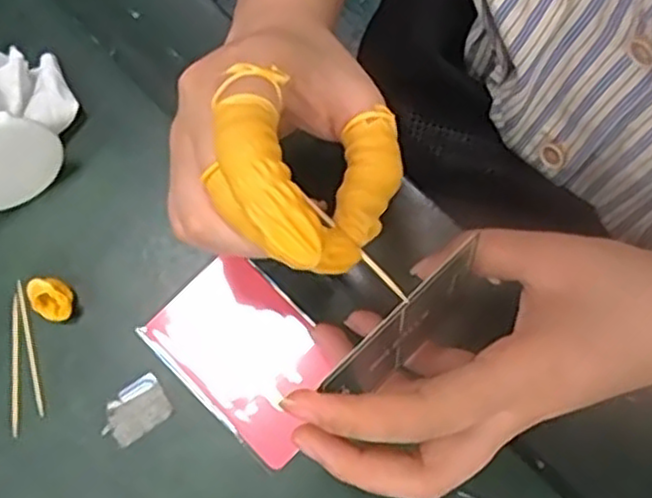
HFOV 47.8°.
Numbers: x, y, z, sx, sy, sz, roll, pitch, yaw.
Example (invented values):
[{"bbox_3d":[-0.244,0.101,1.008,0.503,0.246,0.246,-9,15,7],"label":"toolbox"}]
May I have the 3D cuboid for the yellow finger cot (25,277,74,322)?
[{"bbox_3d":[-0.121,0.022,0.324,0.020,0.018,0.017,31,78,10],"label":"yellow finger cot"}]

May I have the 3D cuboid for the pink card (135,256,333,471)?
[{"bbox_3d":[-0.034,0.045,0.321,0.083,0.005,0.056,44,80,12],"label":"pink card"}]

